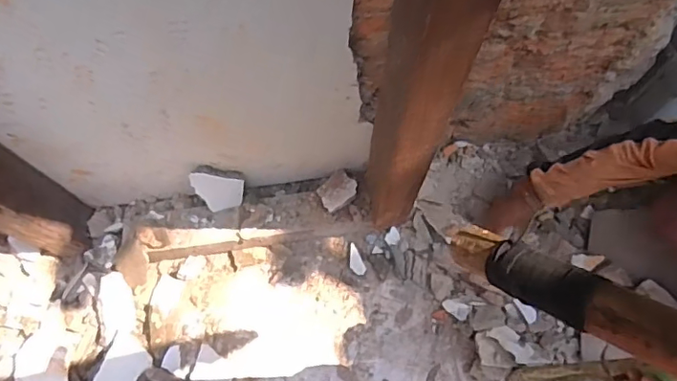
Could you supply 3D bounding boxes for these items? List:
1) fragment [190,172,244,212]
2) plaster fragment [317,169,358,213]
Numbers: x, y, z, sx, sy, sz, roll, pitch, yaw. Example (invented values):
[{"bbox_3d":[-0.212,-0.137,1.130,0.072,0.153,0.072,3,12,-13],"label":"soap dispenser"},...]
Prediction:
[{"bbox_3d":[-0.269,0.002,1.233,0.104,0.146,0.013,-11,53,-4],"label":"fragment"},{"bbox_3d":[-0.007,-0.003,1.272,0.095,0.025,0.082,-39,75,-14],"label":"plaster fragment"}]

